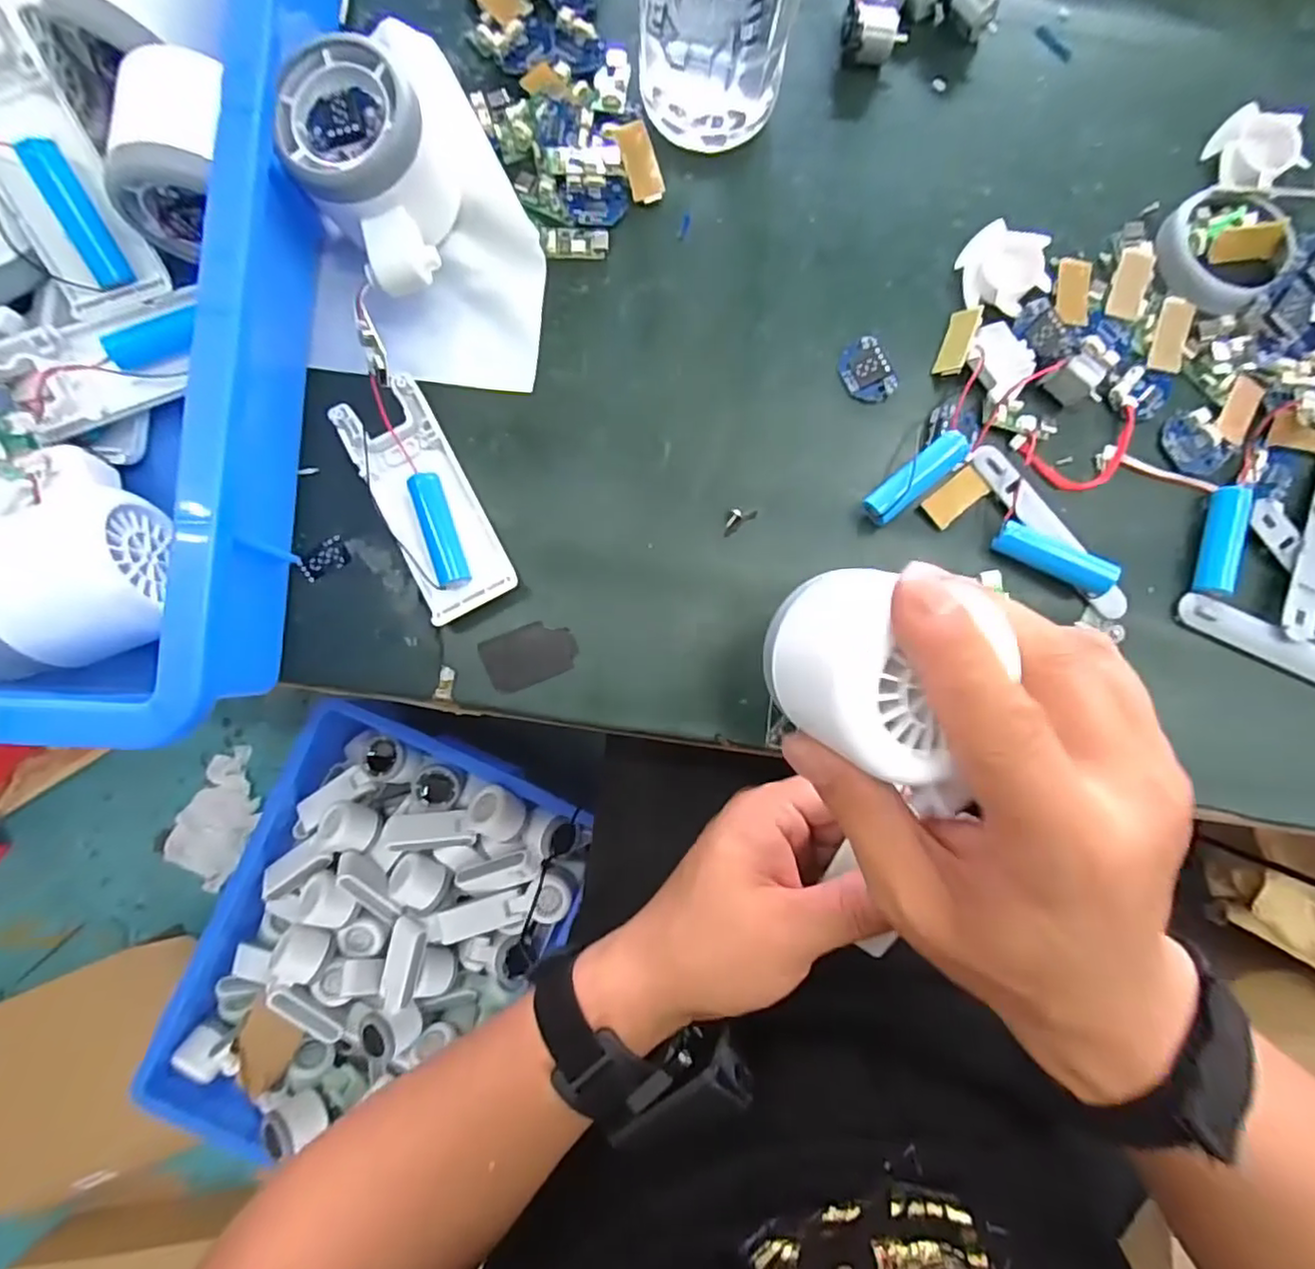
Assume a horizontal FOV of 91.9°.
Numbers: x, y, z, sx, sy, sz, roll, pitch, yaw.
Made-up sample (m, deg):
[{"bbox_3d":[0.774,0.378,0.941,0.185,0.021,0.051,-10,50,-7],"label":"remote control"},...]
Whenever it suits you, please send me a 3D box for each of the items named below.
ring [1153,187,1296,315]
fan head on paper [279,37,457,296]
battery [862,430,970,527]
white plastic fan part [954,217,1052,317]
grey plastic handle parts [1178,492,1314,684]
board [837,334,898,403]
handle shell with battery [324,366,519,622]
[{"bbox_3d":[0.263,-0.179,0.292,0.055,0.011,0.056,0,86,0],"label":"ring"},{"bbox_3d":[-0.111,-0.184,0.265,0.054,0.058,0.080,-25,86,-2],"label":"fan head on paper"},{"bbox_3d":[0.113,-0.069,0.280,0.050,0.018,0.014,-40,87,-3],"label":"battery"},{"bbox_3d":[0.159,-0.167,0.292,0.040,0.011,0.036,25,86,1],"label":"white plastic fan part"},{"bbox_3d":[0.298,-0.032,0.286,0.094,0.009,0.103,25,86,1],"label":"grey plastic handle parts"},{"bbox_3d":[0.096,-0.122,0.292,0.023,0.005,0.031,-13,86,-1],"label":"board"},{"bbox_3d":[-0.100,-0.058,0.275,0.039,0.017,0.102,-28,87,-2],"label":"handle shell with battery"}]

